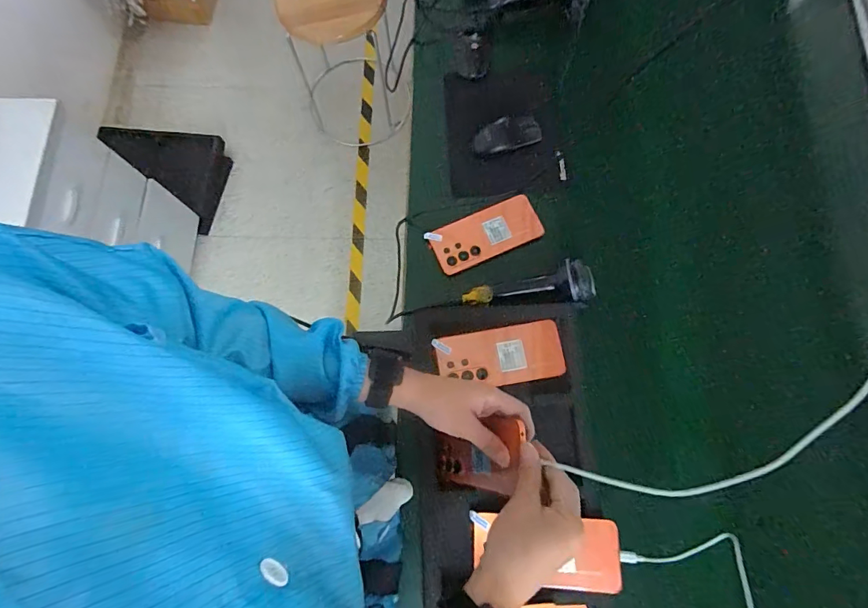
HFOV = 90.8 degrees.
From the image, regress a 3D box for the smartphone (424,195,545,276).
[{"bbox_3d":[0.080,-0.108,0.667,0.167,0.014,0.076,-22,77,-5],"label":"smartphone"}]

